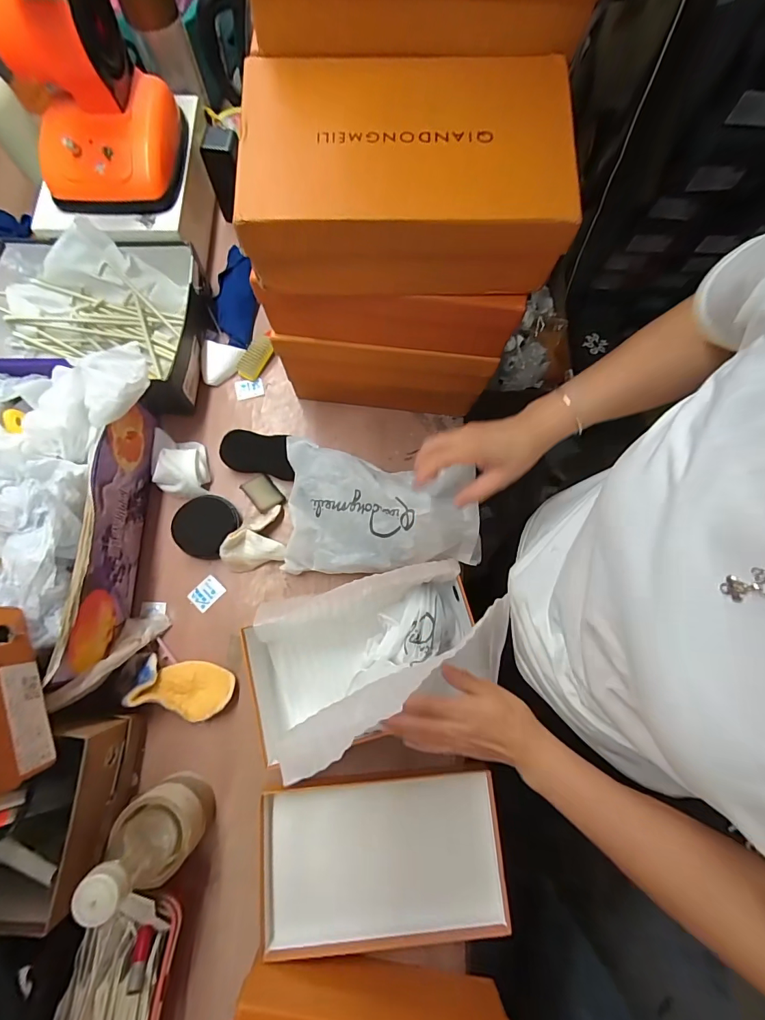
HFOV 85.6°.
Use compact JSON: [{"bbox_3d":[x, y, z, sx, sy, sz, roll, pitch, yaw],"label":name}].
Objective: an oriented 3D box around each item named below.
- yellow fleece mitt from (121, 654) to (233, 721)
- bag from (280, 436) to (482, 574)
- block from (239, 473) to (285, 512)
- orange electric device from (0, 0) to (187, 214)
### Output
[{"bbox_3d":[-0.267,0.239,0.556,0.121,0.018,0.069,17,62,-6],"label":"yellow fleece mitt"},{"bbox_3d":[-0.008,-0.013,0.552,0.253,0.123,0.177,1,75,-1],"label":"bag"},{"bbox_3d":[-0.184,-0.026,0.636,0.042,0.015,0.058,-38,79,-10],"label":"block"},{"bbox_3d":[-0.400,-0.570,0.556,0.181,0.200,0.188,-5,76,-3],"label":"orange electric device"}]

